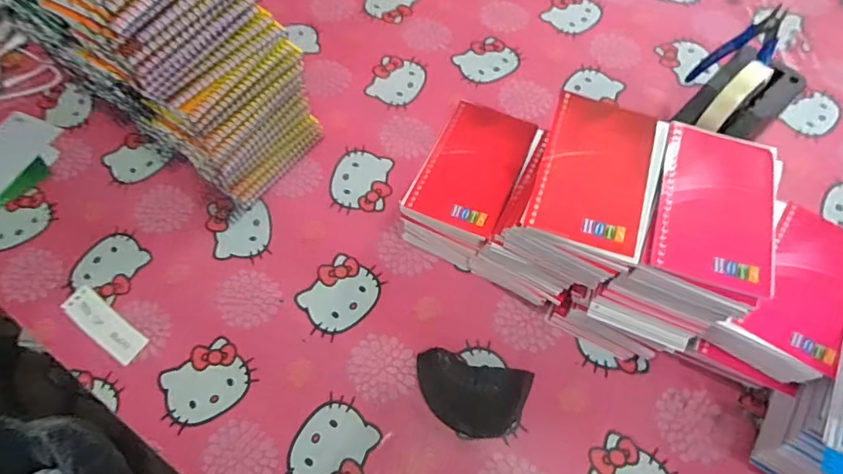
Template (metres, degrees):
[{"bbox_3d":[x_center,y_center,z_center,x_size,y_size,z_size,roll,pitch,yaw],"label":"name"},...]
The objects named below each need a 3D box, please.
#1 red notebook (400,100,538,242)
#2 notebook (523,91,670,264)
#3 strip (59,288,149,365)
[{"bbox_3d":[0.048,-0.066,0.464,0.082,0.009,0.132,22,65,13],"label":"red notebook"},{"bbox_3d":[0.136,-0.052,0.386,0.086,0.008,0.129,18,66,11],"label":"notebook"},{"bbox_3d":[-0.329,0.090,0.524,0.105,0.005,0.034,32,69,16],"label":"strip"}]

